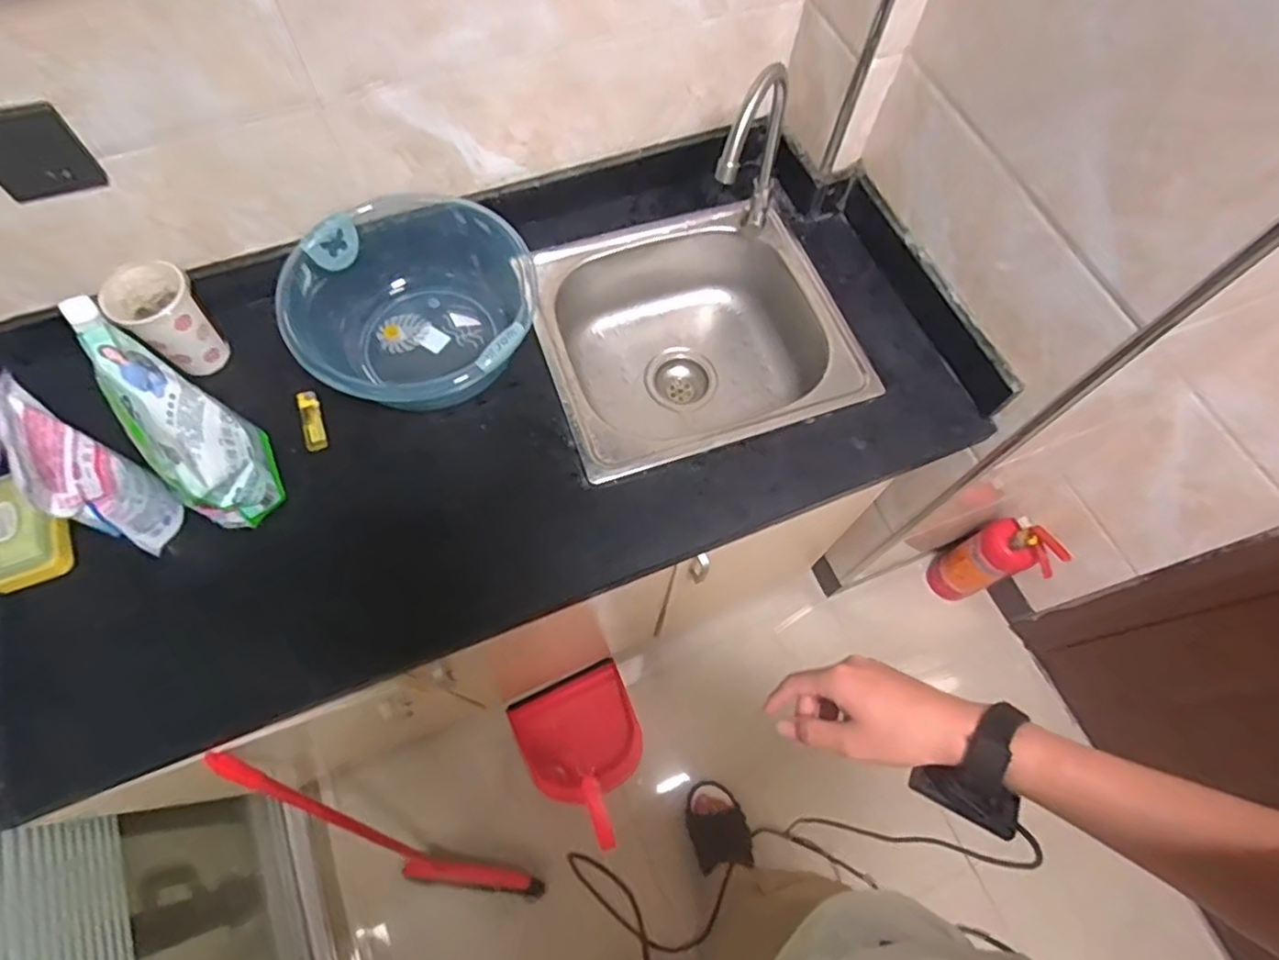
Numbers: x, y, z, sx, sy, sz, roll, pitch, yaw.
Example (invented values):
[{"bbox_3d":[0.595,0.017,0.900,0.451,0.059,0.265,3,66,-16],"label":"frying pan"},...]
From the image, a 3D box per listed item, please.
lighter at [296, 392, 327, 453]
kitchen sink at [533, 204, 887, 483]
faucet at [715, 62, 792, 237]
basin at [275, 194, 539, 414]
[{"bbox_3d":[-0.399,-0.072,0.795,0.026,0.013,0.076,-16,68,-10],"label":"lighter"},{"bbox_3d":[0.067,-0.183,0.948,0.393,0.163,0.355,-17,68,-10],"label":"kitchen sink"},{"bbox_3d":[0.134,-0.368,0.805,0.045,0.241,0.157,25,67,8],"label":"faucet"},{"bbox_3d":[-0.267,-0.195,0.803,0.273,0.129,0.254,1,66,-2],"label":"basin"}]

